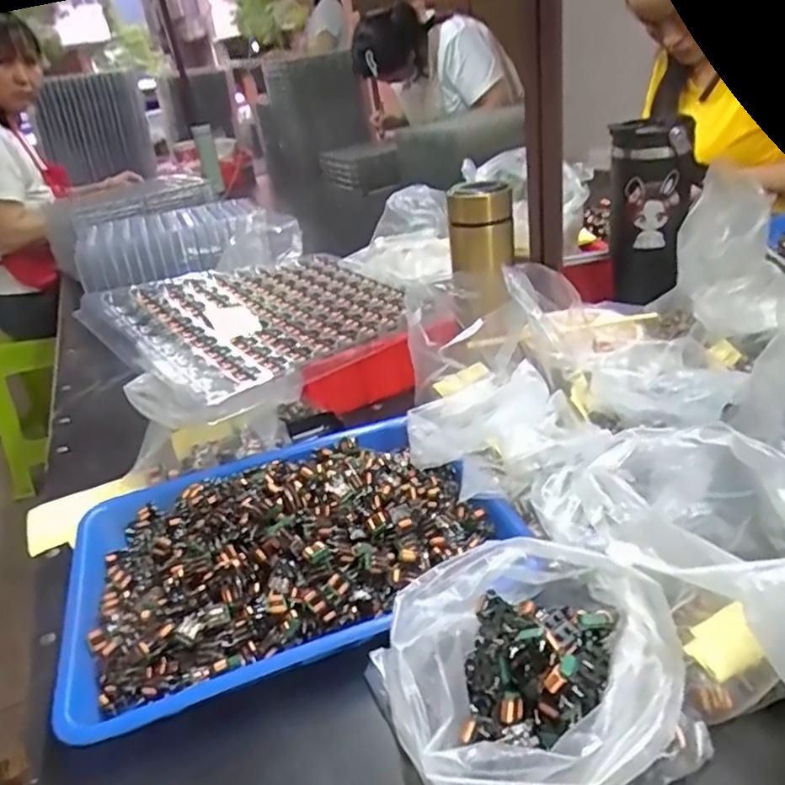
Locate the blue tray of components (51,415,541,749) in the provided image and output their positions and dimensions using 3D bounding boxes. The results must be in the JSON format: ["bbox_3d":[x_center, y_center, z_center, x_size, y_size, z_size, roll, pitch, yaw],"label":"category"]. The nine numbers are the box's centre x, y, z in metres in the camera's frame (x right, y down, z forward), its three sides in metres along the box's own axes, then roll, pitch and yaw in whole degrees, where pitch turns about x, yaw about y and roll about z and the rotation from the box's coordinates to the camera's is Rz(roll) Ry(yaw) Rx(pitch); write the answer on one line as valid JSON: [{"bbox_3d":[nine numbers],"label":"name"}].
[{"bbox_3d":[-0.086,0.106,0.507,0.330,0.065,0.240,-16,29,-15],"label":"blue tray of components"}]

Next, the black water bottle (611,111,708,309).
[{"bbox_3d":[0.308,-0.211,0.770,0.070,0.205,0.080,-18,30,-19],"label":"black water bottle"}]

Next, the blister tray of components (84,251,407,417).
[{"bbox_3d":[-0.136,-0.083,0.723,0.320,0.031,0.233,-24,45,-38],"label":"blister tray of components"}]

